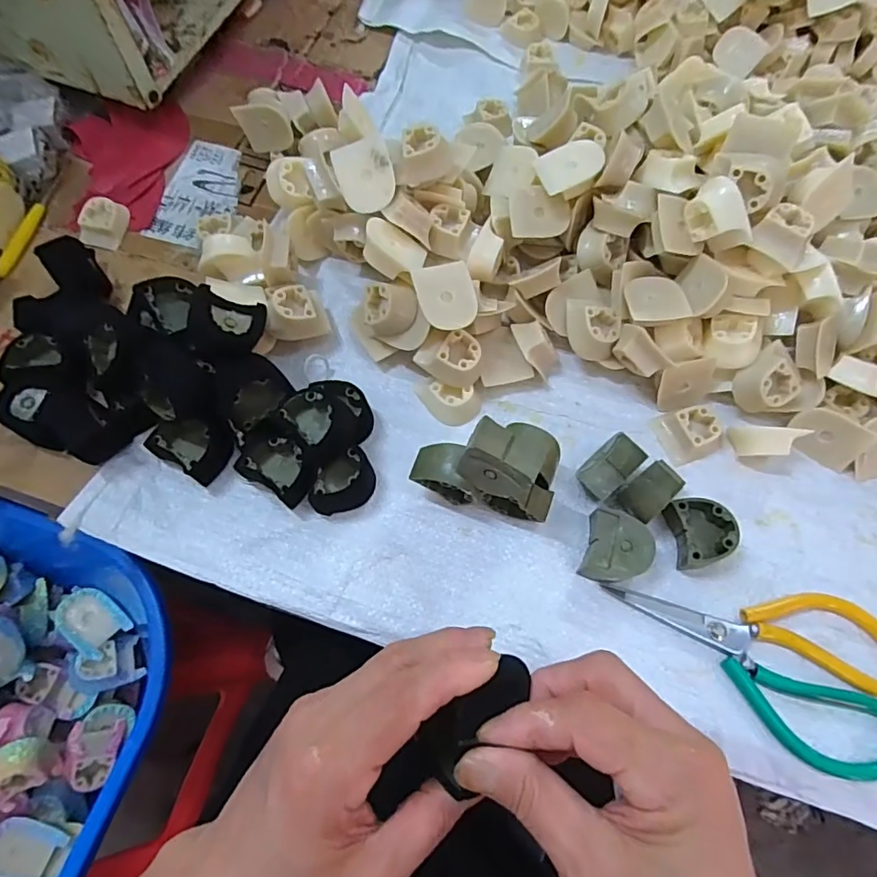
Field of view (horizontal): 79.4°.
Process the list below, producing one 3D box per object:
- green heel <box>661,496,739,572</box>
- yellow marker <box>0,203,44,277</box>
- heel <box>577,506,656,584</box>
[{"bbox_3d":[0.184,0.066,0.369,0.037,0.028,0.046,-7,67,-5],"label":"green heel"},{"bbox_3d":[-0.367,-0.175,0.464,0.009,0.009,0.083,9,66,1],"label":"yellow marker"},{"bbox_3d":[0.123,0.077,0.361,0.039,0.027,0.045,18,67,6],"label":"heel"}]

